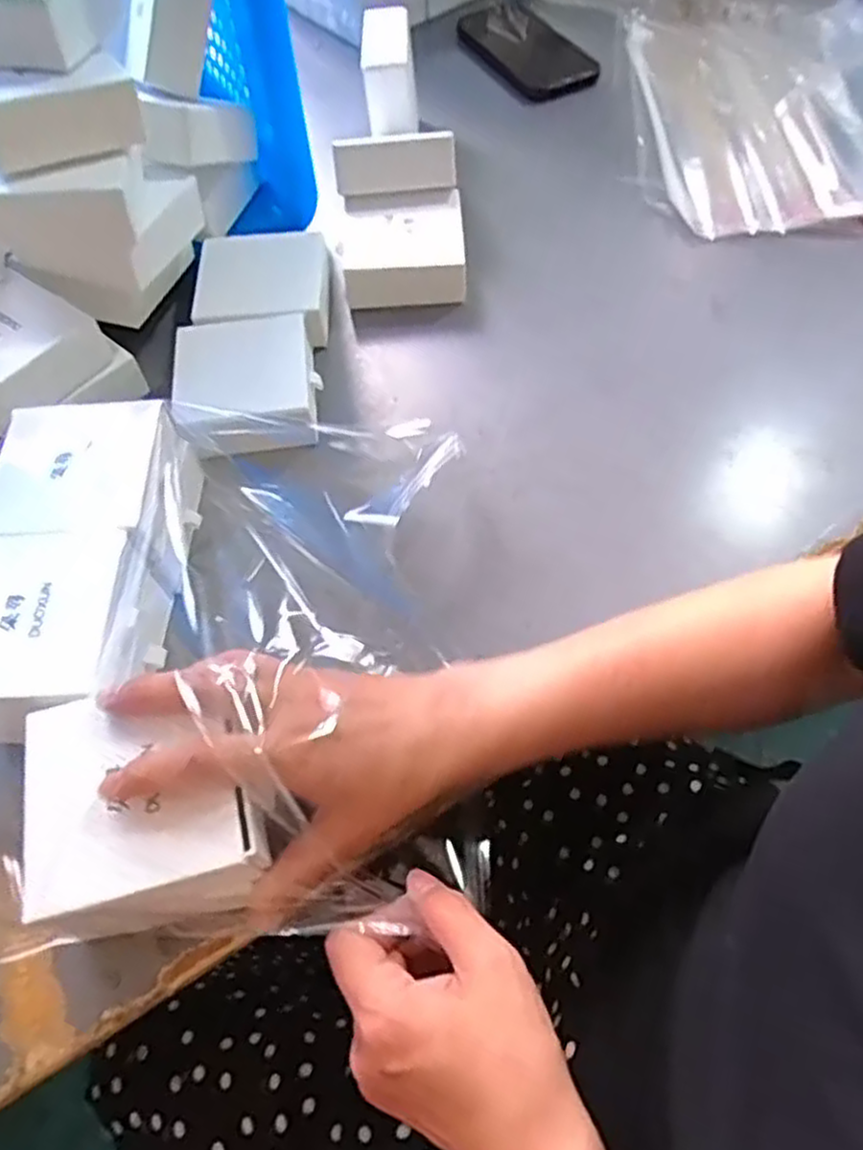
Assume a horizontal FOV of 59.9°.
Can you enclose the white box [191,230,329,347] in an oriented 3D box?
[{"bbox_3d":[-0.125,-0.216,0.571,0.101,0.035,0.093,-1,59,2],"label":"white box"}]

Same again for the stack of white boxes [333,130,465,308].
[{"bbox_3d":[-0.024,-0.274,0.576,0.093,0.076,0.117,-2,59,1],"label":"stack of white boxes"}]

